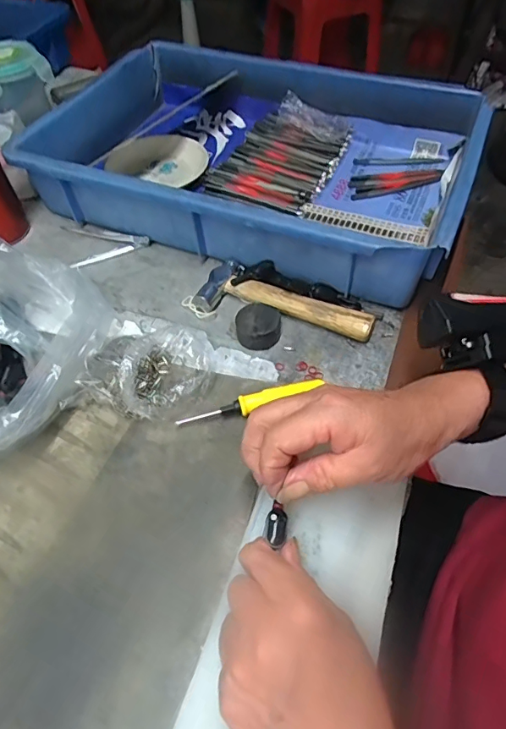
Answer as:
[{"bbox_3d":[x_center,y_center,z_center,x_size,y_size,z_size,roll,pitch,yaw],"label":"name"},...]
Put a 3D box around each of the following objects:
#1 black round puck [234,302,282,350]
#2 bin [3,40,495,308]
[{"bbox_3d":[0.004,-0.033,0.410,0.039,0.021,0.045,-2,52,0],"label":"black round puck"},{"bbox_3d":[0.004,-0.225,0.517,0.427,0.085,0.290,19,55,15],"label":"bin"}]

